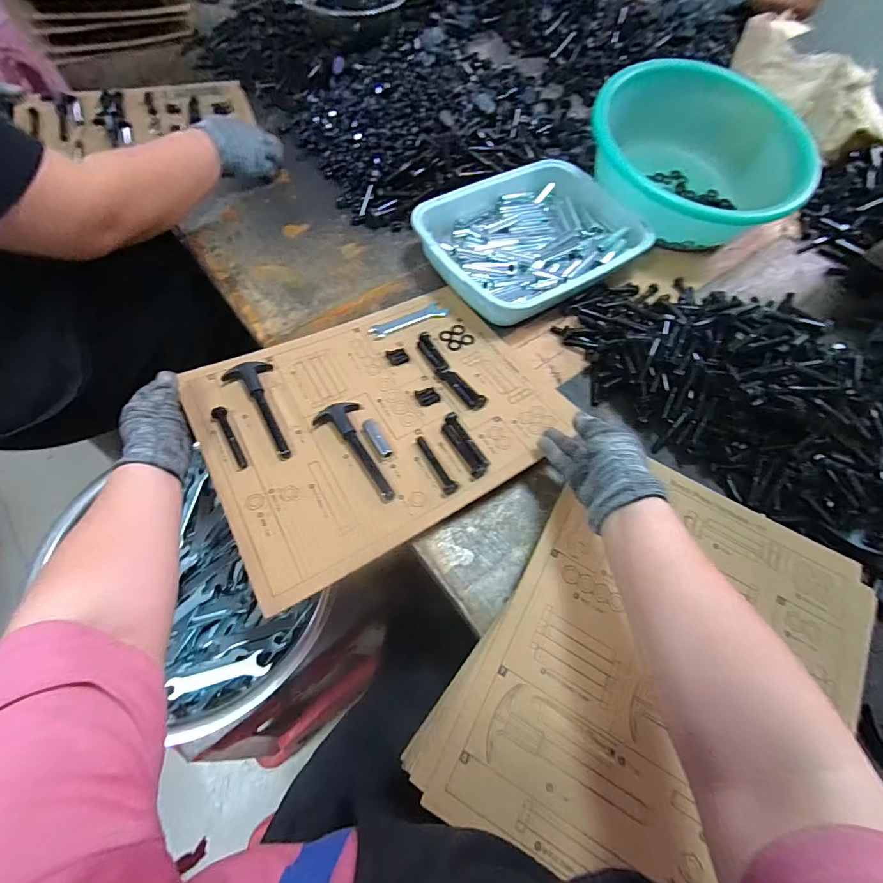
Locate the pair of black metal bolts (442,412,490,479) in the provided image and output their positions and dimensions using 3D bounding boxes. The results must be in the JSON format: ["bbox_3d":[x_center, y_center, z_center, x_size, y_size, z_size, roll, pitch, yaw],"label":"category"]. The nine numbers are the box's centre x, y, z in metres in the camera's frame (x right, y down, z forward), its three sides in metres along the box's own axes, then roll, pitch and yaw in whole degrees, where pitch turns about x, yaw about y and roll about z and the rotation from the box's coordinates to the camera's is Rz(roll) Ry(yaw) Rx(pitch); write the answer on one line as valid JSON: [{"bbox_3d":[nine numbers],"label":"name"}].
[{"bbox_3d":[0.025,0.003,0.455,0.022,0.018,0.080,-26,65,-14],"label":"pair of black metal bolts"}]

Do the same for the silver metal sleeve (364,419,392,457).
[{"bbox_3d":[-0.070,-0.005,0.464,0.015,0.011,0.055,-26,67,-17],"label":"silver metal sleeve"}]

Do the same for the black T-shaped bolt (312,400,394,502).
[{"bbox_3d":[-0.091,0.011,0.452,0.048,0.014,0.130,-24,67,-17],"label":"black T-shaped bolt"}]

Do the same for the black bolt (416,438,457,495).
[{"bbox_3d":[-0.006,0.022,0.448,0.015,0.009,0.075,-22,66,-16],"label":"black bolt"}]

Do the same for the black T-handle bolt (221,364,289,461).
[{"bbox_3d":[-0.196,-0.039,0.472,0.051,0.018,0.132,-29,68,-19],"label":"black T-handle bolt"}]

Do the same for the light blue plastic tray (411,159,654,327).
[{"bbox_3d":[0.137,-0.311,0.639,0.332,0.055,0.237,-32,69,-20],"label":"light blue plastic tray"}]

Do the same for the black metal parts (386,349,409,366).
[{"bbox_3d":[-0.056,-0.108,0.532,0.024,0.009,0.021,-18,65,-14],"label":"black metal parts"}]

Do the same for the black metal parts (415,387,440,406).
[{"bbox_3d":[-0.016,-0.053,0.498,0.024,0.006,0.024,-26,67,-17],"label":"black metal parts"}]

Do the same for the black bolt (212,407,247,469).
[{"bbox_3d":[-0.226,-0.005,0.448,0.012,0.018,0.077,-24,67,-17],"label":"black bolt"}]

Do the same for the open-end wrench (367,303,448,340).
[{"bbox_3d":[-0.043,-0.163,0.570,0.110,0.007,0.029,-26,68,-18],"label":"open-end wrench"}]

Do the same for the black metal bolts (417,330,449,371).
[{"bbox_3d":[-0.012,-0.112,0.534,0.020,0.011,0.067,-21,66,-15],"label":"black metal bolts"}]

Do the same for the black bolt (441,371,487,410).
[{"bbox_3d":[0.025,-0.063,0.499,0.020,0.011,0.064,-34,70,-20],"label":"black bolt"}]

